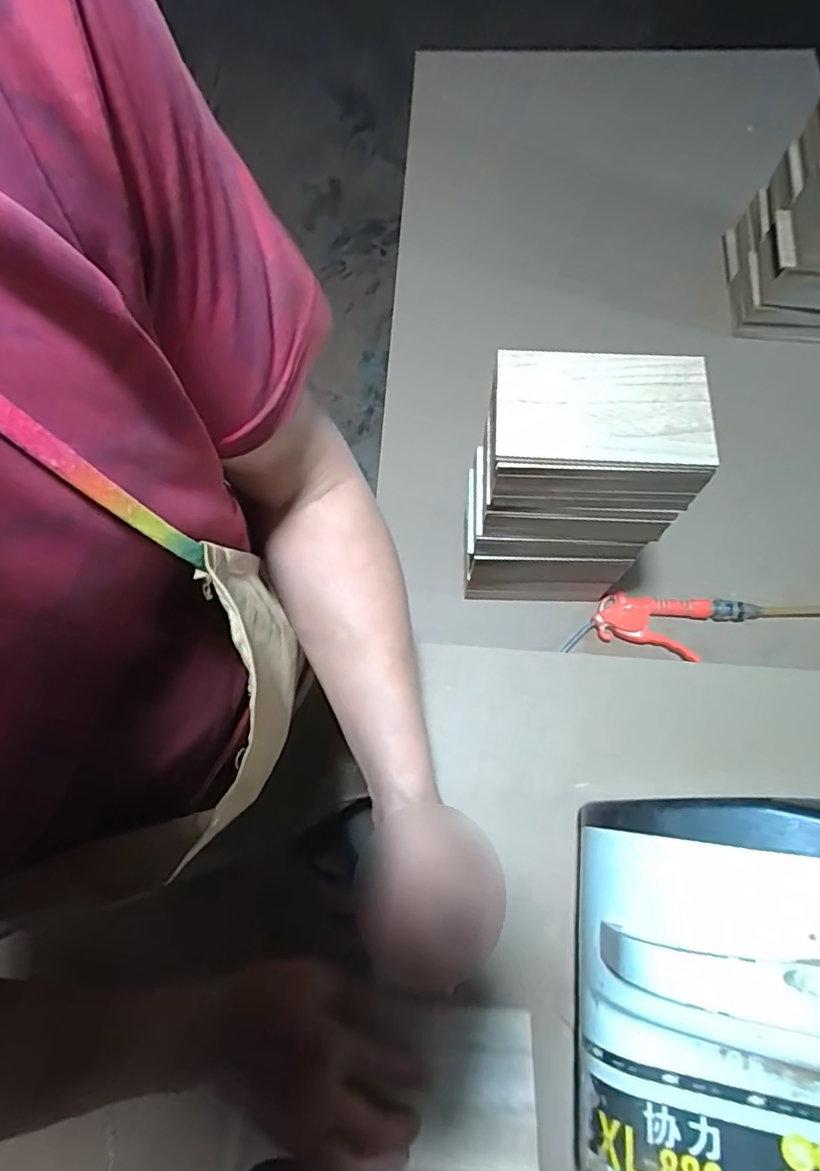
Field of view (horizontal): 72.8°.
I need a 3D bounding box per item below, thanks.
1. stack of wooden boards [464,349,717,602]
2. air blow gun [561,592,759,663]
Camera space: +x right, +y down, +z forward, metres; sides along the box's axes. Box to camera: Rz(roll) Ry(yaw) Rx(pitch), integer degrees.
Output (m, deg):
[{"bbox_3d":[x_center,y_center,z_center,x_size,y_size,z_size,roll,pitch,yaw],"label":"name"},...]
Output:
[{"bbox_3d":[0.144,-0.084,0.545,0.168,0.277,0.108,0,71,2],"label":"stack of wooden boards"},{"bbox_3d":[0.293,0.051,0.650,0.211,0.032,0.074,5,71,4],"label":"air blow gun"}]

